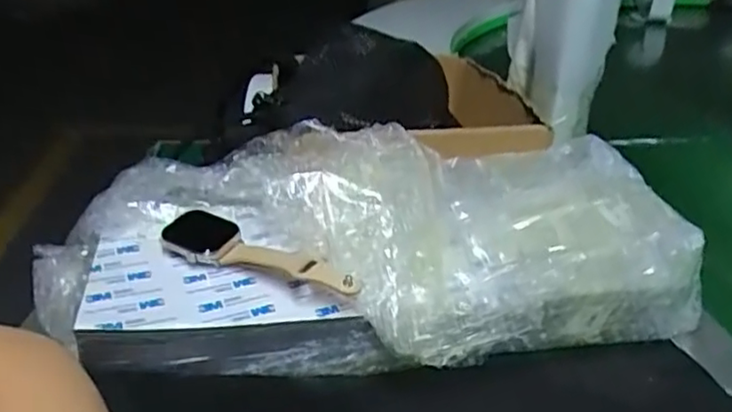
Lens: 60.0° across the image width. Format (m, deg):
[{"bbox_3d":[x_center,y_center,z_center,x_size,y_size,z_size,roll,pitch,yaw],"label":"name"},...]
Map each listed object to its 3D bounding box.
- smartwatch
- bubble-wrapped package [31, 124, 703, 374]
[{"bbox_3d":[-0.059,0.030,0.364,0.124,0.019,0.031,15,29,21],"label":"smartwatch"},{"bbox_3d":[-0.001,0.022,0.380,0.381,0.076,0.176,1,27,-5],"label":"bubble-wrapped package"}]

